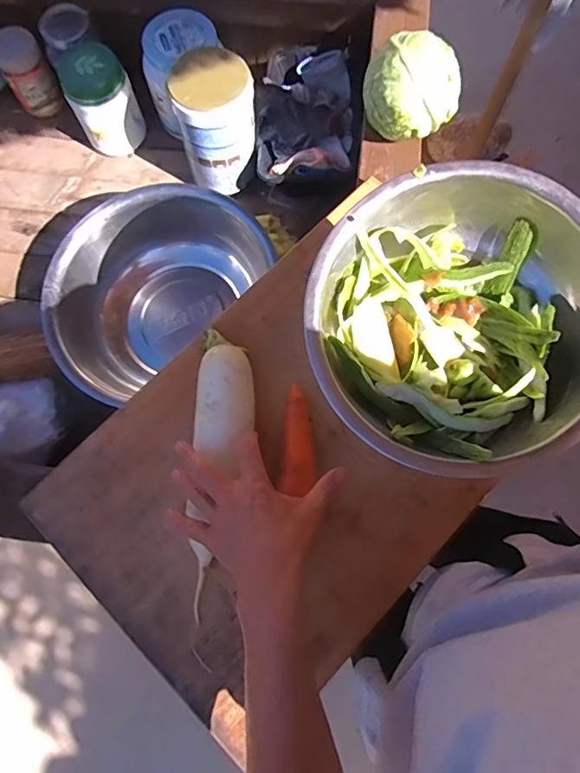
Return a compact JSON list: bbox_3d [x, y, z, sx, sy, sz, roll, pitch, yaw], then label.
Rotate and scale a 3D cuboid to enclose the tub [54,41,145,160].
[{"bbox_3d":[-0.315,-0.486,0.828,0.106,0.143,0.097,0,74,-2],"label":"tub"}]

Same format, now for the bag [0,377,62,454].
[{"bbox_3d":[-0.416,0.047,0.711,0.133,0.063,0.130,-9,75,-4],"label":"bag"}]

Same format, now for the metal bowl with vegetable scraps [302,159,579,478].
[{"bbox_3d":[0.148,-0.055,0.439,0.257,0.095,0.257,0,86,7],"label":"metal bowl with vegetable scraps"}]

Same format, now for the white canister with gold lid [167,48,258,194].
[{"bbox_3d":[-0.115,-0.417,0.773,0.120,0.162,0.120,-4,75,-1],"label":"white canister with gold lid"}]

